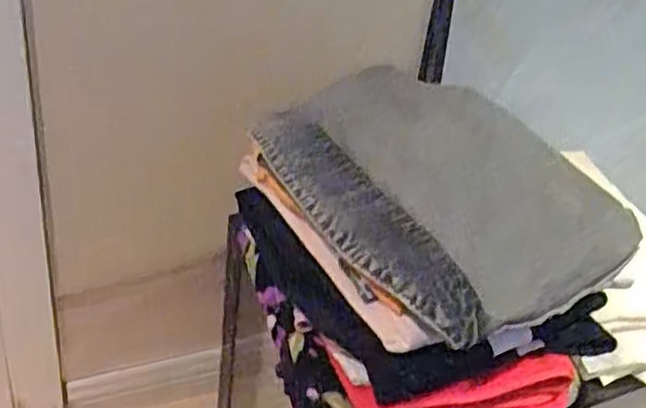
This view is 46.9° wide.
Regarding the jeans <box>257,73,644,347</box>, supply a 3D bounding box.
[{"bbox_3d":[0.080,-0.023,0.627,0.193,0.074,0.315,-17,41,-31],"label":"jeans"}]

